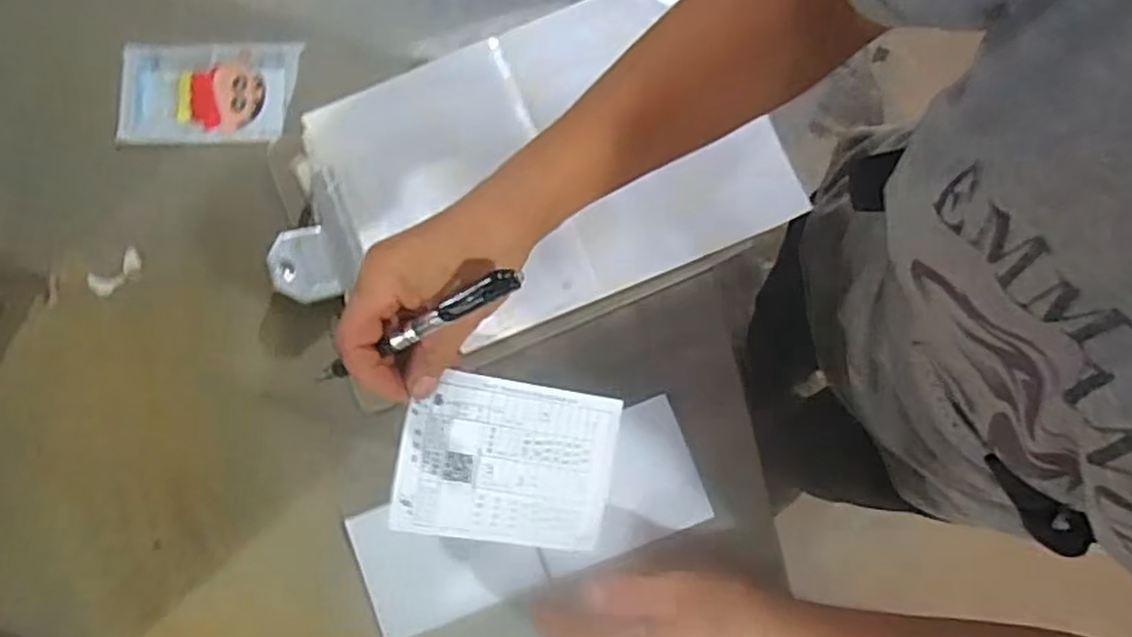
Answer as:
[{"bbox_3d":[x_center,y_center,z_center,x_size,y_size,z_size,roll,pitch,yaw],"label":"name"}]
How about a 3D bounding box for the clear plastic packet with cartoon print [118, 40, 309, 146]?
[{"bbox_3d":[-0.281,-0.179,0.588,0.135,0.009,0.079,-1,85,-2],"label":"clear plastic packet with cartoon print"}]

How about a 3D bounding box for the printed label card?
[{"bbox_3d":[-0.032,0.083,0.431,0.123,0.012,0.090,11,84,-13],"label":"printed label card"}]

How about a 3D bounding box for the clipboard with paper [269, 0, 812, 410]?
[{"bbox_3d":[-0.032,-0.109,0.559,0.365,0.030,0.225,-23,78,-4],"label":"clipboard with paper"}]

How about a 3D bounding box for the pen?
[{"bbox_3d":[-0.079,0.006,0.391,0.127,0.017,0.009,-26,77,21],"label":"pen"}]

